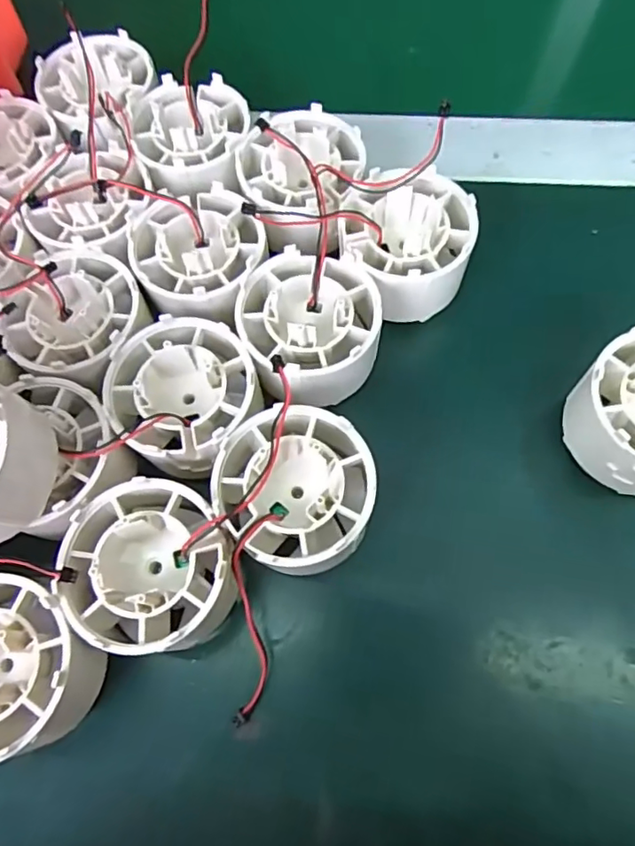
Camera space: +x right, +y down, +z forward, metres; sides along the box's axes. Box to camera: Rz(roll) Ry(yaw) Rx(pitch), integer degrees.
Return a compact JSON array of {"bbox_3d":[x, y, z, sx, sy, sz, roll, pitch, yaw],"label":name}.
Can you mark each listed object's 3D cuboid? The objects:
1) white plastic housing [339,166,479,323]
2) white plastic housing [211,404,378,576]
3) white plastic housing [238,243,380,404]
[{"bbox_3d":[0.035,-0.068,0.233,0.050,0.038,0.054,-1,68,3],"label":"white plastic housing"},{"bbox_3d":[-0.006,0.024,0.198,0.049,0.039,0.051,-1,68,3],"label":"white plastic housing"},{"bbox_3d":[-0.002,-0.035,0.216,0.049,0.029,0.052,-1,68,3],"label":"white plastic housing"}]

